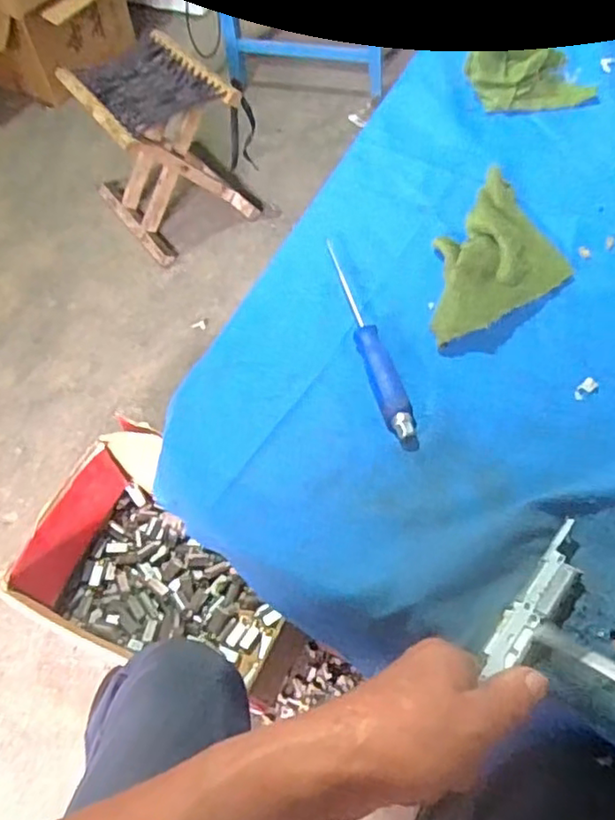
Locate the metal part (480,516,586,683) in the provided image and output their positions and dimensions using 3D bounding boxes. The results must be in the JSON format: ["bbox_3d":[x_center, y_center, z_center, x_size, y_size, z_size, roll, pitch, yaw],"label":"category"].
[{"bbox_3d":[0.126,0.104,0.342,0.022,0.012,0.099,33,63,23],"label":"metal part"}]

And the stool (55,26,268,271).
[{"bbox_3d":[-0.318,-0.574,1.399,0.276,0.316,0.311,-35,61,-17],"label":"stool"}]

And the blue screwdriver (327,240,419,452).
[{"bbox_3d":[0.043,-0.052,0.452,0.018,0.017,0.186,-14,58,-4],"label":"blue screwdriver"}]

